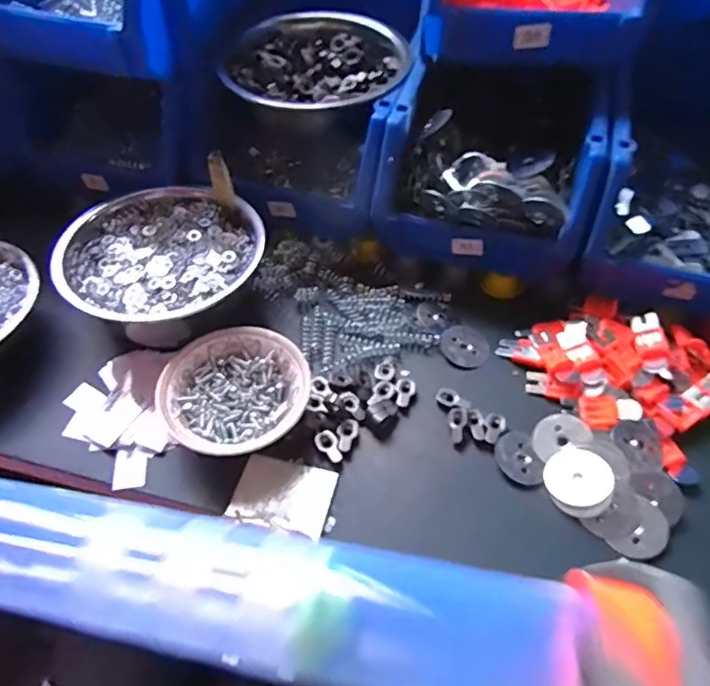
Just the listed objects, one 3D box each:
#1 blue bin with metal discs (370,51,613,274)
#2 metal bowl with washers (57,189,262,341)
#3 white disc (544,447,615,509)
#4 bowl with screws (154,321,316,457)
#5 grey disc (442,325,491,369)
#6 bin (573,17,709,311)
[{"bbox_3d":[0.139,-0.201,0.598,0.199,0.145,0.241,11,52,7],"label":"blue bin with metal discs"},{"bbox_3d":[-0.185,-0.074,0.535,0.181,0.064,0.172,1,52,-1],"label":"metal bowl with washers"},{"bbox_3d":[0.178,0.108,0.438,0.048,0.007,0.048,-13,47,14],"label":"white disc"},{"bbox_3d":[-0.099,0.046,0.466,0.117,0.038,0.116,1,52,-1],"label":"bowl with screws"},{"bbox_3d":[0.108,0.003,0.533,0.048,0.005,0.045,1,52,-1],"label":"grey disc"},{"bbox_3d":[0.352,-0.163,0.565,0.200,0.134,0.289,18,53,12],"label":"bin"}]

